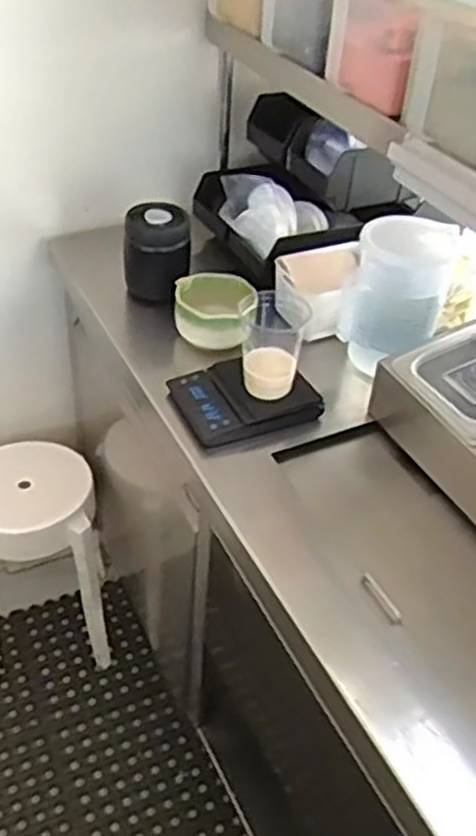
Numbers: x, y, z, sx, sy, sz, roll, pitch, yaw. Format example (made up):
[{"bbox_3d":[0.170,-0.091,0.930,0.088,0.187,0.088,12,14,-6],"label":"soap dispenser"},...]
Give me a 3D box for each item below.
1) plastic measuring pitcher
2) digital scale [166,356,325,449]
[{"bbox_3d":[0.230,-0.179,1.110,0.131,0.193,0.135,17,42,14],"label":"plastic measuring pitcher"},{"bbox_3d":[0.008,-0.031,1.057,0.174,0.031,0.149,-25,52,-14],"label":"digital scale"}]

